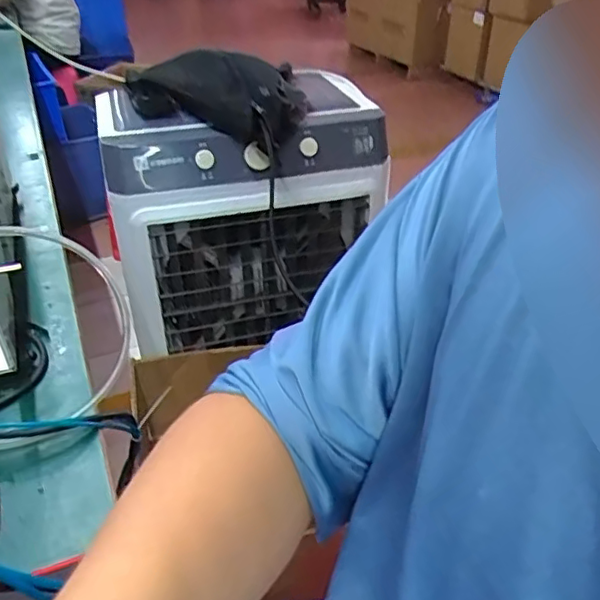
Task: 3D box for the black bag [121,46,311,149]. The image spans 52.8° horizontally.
[{"bbox_3d":[-0.124,-0.299,0.861,0.246,0.106,0.122,13,36,19],"label":"black bag"}]

